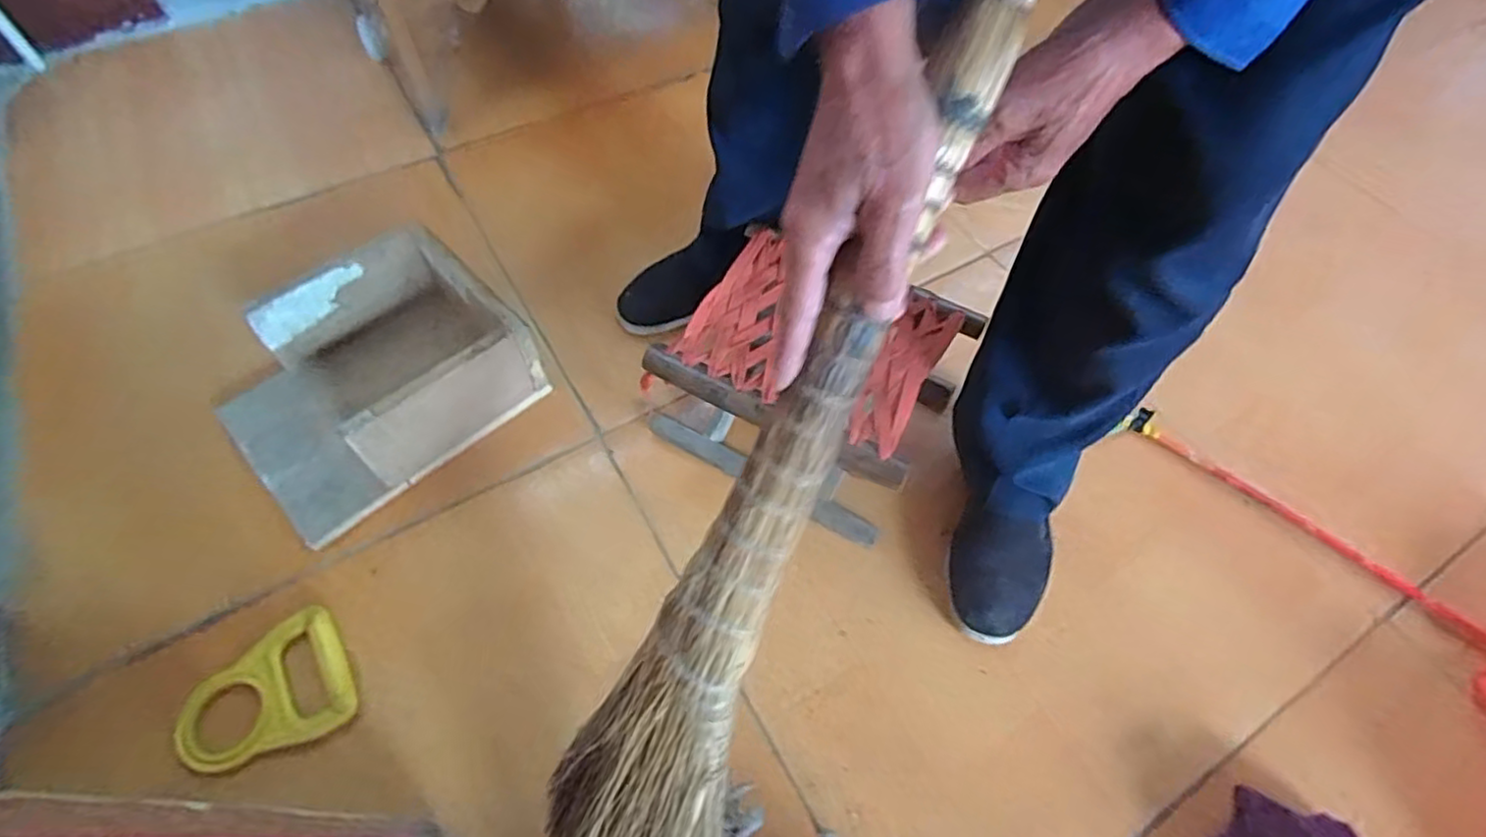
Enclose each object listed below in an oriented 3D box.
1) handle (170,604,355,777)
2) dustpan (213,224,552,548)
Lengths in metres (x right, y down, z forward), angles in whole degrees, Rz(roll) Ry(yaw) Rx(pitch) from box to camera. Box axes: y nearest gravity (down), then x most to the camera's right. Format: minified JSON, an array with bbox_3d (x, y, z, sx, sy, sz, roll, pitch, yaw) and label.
[{"bbox_3d":[-0.441,0.248,0.624,0.144,0.019,0.116,-20,60,-14],"label":"handle"},{"bbox_3d":[-0.416,-0.045,0.756,0.242,0.135,0.300,38,66,21],"label":"dustpan"}]

